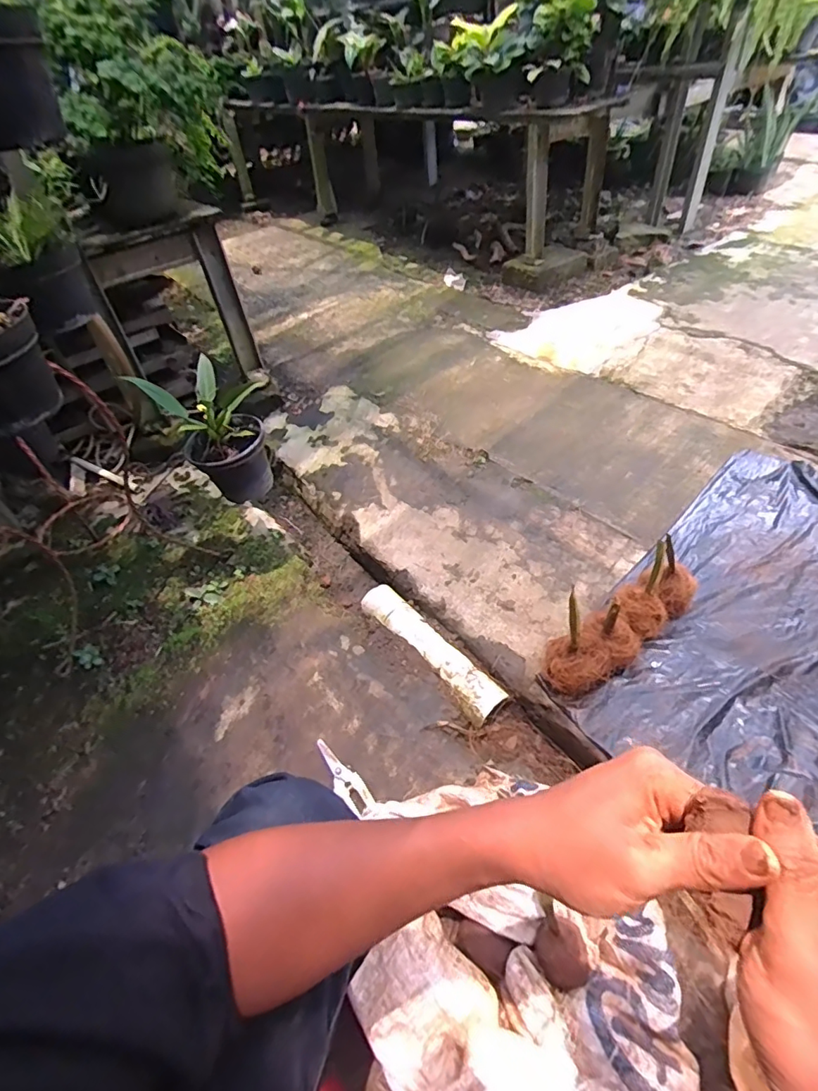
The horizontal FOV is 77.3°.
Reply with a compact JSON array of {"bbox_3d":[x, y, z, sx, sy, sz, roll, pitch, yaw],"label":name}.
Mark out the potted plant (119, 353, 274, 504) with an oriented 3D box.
[{"bbox_3d":[-0.407,-0.237,1.097,0.196,0.271,0.212,-4,46,4],"label":"potted plant"}]

